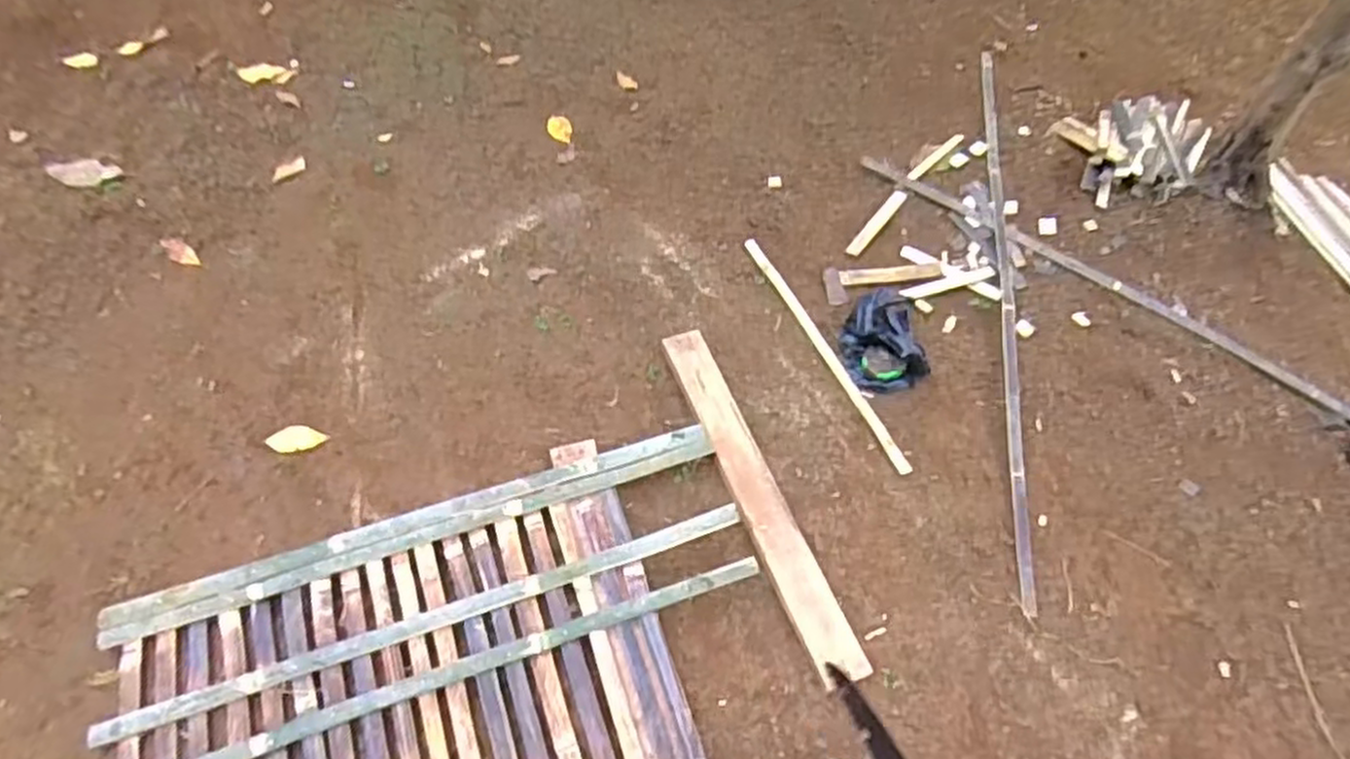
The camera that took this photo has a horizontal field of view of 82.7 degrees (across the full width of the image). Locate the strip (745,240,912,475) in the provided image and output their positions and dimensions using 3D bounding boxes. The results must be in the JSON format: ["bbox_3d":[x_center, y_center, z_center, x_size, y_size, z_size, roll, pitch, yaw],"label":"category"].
[{"bbox_3d":[0.308,-0.073,1.617,0.031,0.016,0.646,-18,59,-16],"label":"strip"}]

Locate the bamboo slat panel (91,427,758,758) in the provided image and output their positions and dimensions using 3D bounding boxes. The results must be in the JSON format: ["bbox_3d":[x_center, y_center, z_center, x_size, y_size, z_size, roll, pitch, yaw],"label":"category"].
[{"bbox_3d":[-0.333,0.492,1.172,0.991,0.058,0.652,-16,58,-15],"label":"bamboo slat panel"}]

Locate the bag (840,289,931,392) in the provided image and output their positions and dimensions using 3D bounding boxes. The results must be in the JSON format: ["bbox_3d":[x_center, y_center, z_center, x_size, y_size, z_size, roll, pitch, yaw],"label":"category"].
[{"bbox_3d":[0.421,-0.092,1.579,0.152,0.108,0.216,-6,56,-9],"label":"bag"}]

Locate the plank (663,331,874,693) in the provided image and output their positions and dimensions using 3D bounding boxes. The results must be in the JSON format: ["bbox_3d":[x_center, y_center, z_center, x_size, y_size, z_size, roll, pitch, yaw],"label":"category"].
[{"bbox_3d":[0.142,0.194,1.400,0.090,0.028,0.715,-15,60,-17],"label":"plank"}]

